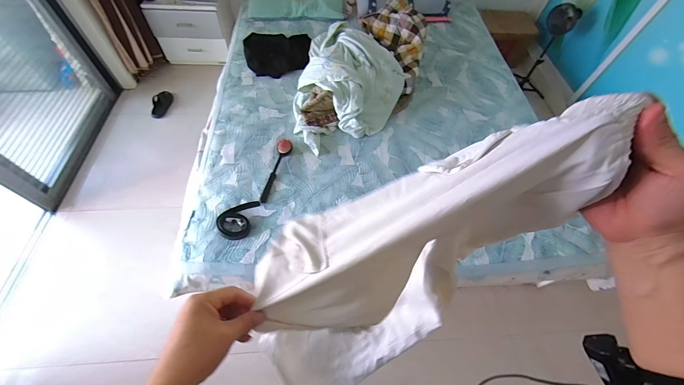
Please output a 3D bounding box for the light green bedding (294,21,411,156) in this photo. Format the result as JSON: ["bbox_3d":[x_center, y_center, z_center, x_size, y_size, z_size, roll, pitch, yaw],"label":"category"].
[{"bbox_3d":[-0.032,-0.588,1.524,0.646,0.238,0.630,2,58,-3],"label":"light green bedding"}]

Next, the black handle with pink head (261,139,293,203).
[{"bbox_3d":[-0.307,-0.104,1.325,0.063,0.030,0.337,14,62,6],"label":"black handle with pink head"}]

